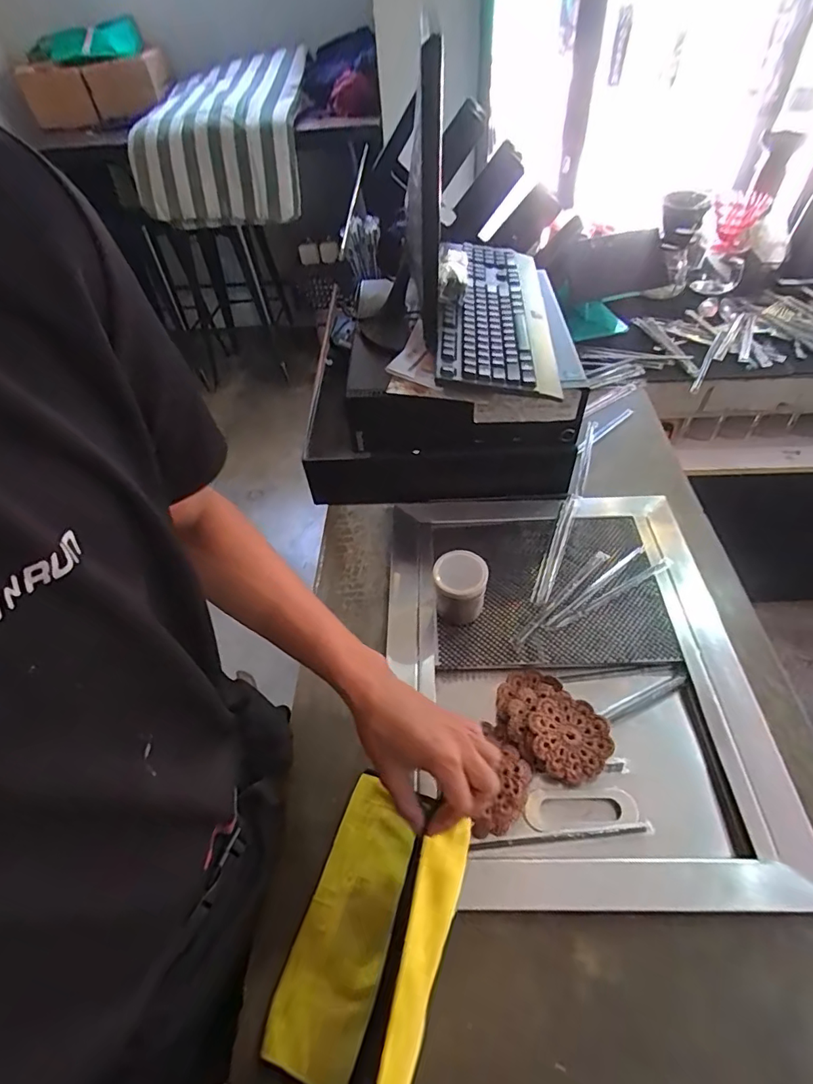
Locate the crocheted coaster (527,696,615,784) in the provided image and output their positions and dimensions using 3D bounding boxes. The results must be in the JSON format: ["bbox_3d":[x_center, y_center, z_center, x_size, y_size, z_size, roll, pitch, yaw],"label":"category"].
[{"bbox_3d":[0.183,0.219,0.564,0.083,0.012,0.086,-2,55,3],"label":"crocheted coaster"}]

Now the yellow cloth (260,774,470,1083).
[{"bbox_3d":[-0.032,0.337,0.439,0.129,0.069,0.217,14,52,15],"label":"yellow cloth"}]

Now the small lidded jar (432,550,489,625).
[{"bbox_3d":[0.069,0.060,0.651,0.065,0.089,0.065,-2,50,2],"label":"small lidded jar"}]

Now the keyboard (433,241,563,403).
[{"bbox_3d":[0.135,-0.374,0.788,0.161,0.038,0.476,2,50,6],"label":"keyboard"}]

